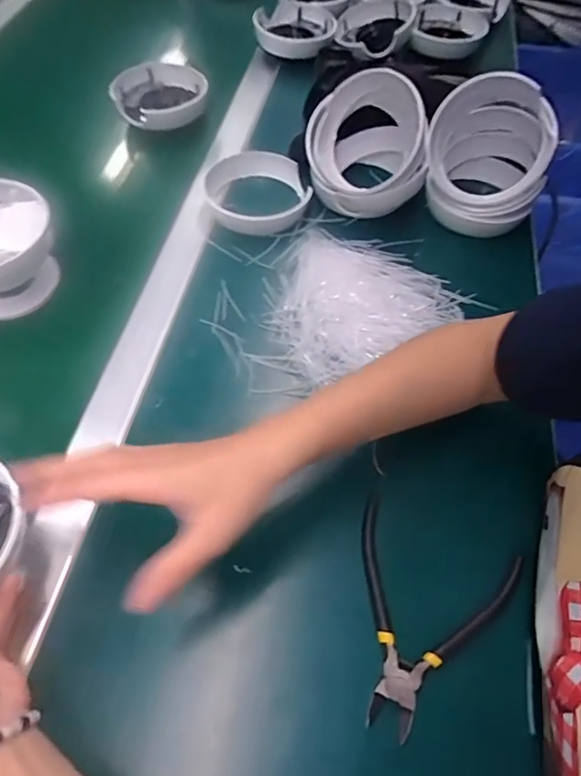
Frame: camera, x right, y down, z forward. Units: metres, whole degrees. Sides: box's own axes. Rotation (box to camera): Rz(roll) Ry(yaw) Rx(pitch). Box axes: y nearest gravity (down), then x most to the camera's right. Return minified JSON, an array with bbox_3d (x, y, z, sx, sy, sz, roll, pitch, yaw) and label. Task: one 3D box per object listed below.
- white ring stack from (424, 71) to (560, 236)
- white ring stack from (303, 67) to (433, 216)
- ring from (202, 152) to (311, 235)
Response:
[{"bbox_3d":[0.206,-0.252,0.549,0.118,0.131,0.120,15,57,7],"label":"white ring stack"},{"bbox_3d":[0.081,-0.266,0.564,0.125,0.112,0.130,1,57,-2],"label":"white ring stack"},{"bbox_3d":[-0.037,-0.218,0.580,0.113,0.028,0.113,1,57,-2],"label":"ring"}]

